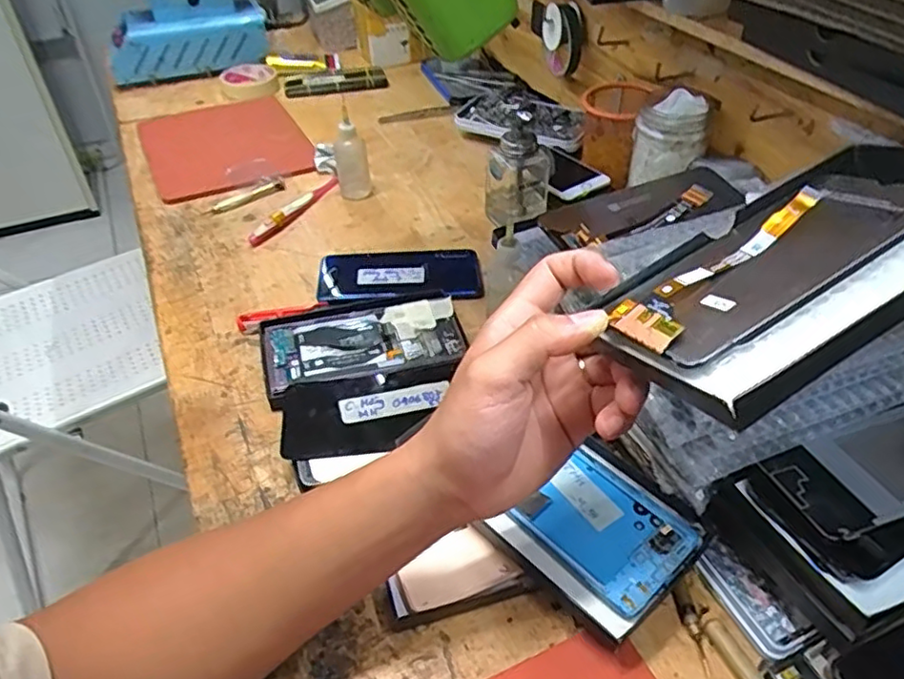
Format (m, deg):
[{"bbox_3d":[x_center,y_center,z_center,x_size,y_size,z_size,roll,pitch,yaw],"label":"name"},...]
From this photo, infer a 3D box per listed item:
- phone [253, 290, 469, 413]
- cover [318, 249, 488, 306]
[{"bbox_3d":[-0.077,-0.002,0.551,0.167,0.014,0.099,-15,46,-9],"label":"phone"},{"bbox_3d":[-0.049,-0.063,0.632,0.155,0.010,0.096,-2,41,-3],"label":"cover"}]

